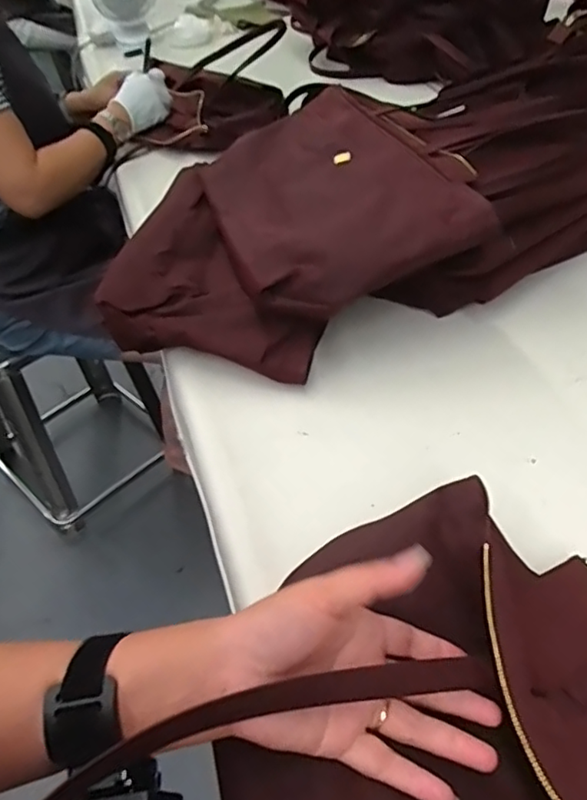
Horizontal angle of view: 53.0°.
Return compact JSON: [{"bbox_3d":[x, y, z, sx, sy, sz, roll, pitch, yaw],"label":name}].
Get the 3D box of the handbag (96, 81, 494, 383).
[{"bbox_3d":[-0.038,-0.196,0.663,0.355,0.127,0.389,-17,46,-11],"label":"handbag"}]

